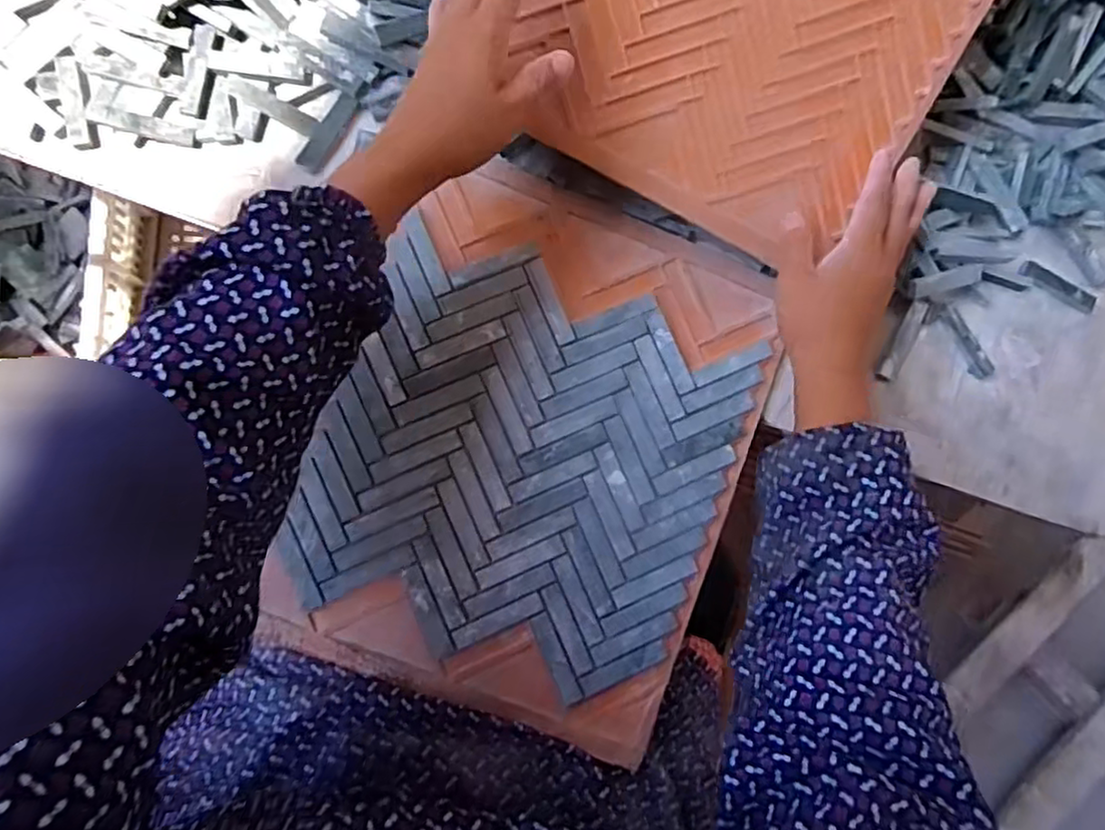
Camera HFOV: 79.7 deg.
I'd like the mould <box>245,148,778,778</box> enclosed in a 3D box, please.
[{"bbox_3d":[-0.009,0.026,0.466,0.281,0.009,0.352,20,83,-3],"label":"mould"}]

